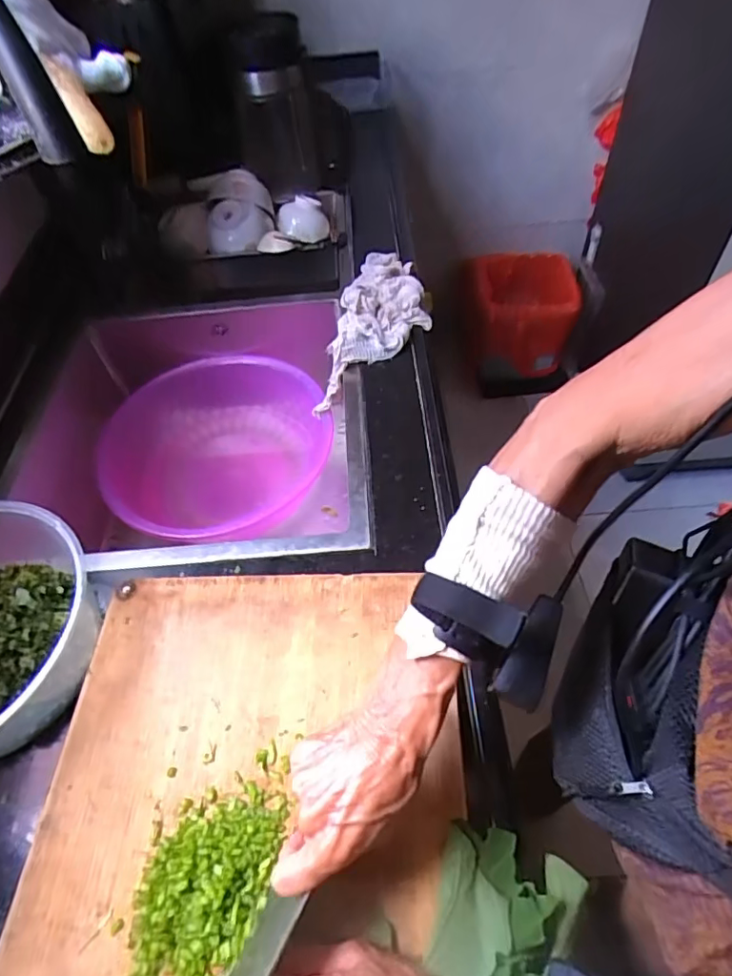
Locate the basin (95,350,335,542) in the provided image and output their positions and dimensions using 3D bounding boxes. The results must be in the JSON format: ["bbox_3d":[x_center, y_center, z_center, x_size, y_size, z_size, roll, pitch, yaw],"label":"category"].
[{"bbox_3d":[-0.228,-0.035,0.865,0.344,0.158,0.330,-2,53,3],"label":"basin"}]

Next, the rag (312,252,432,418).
[{"bbox_3d":[0.027,-0.245,0.830,0.135,0.109,0.267,12,55,14],"label":"rag"}]

